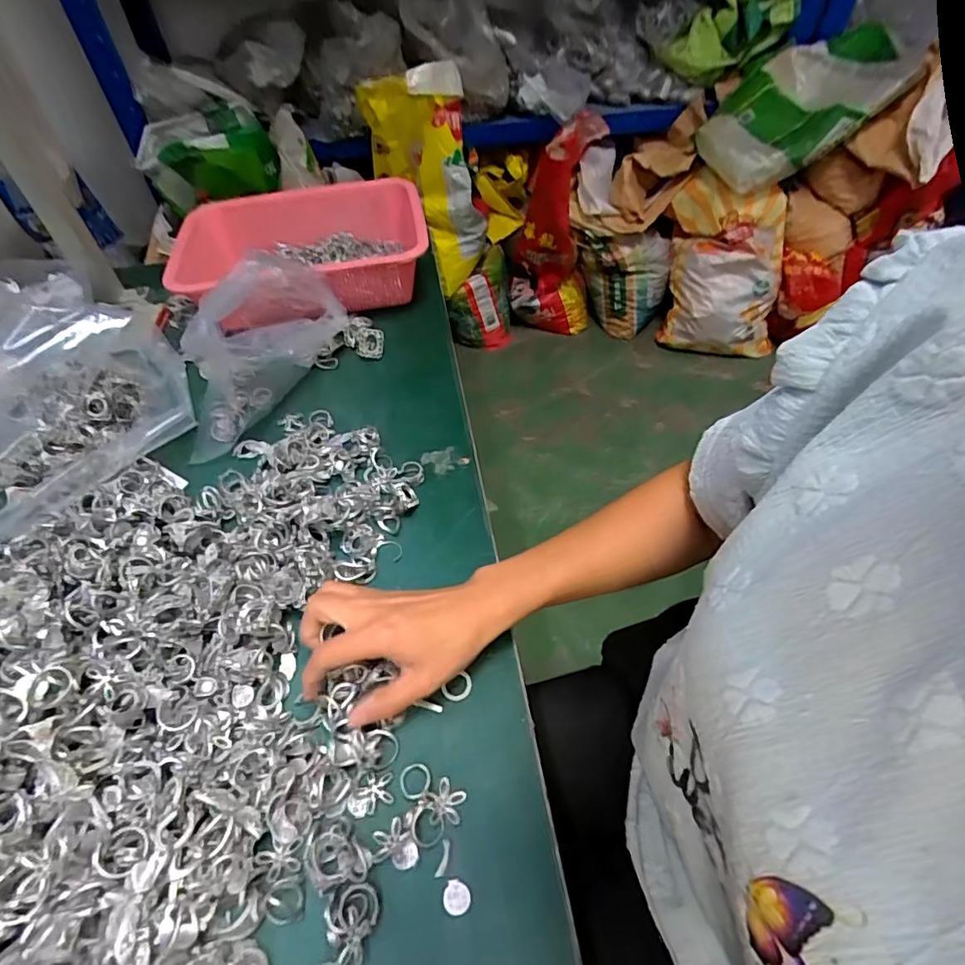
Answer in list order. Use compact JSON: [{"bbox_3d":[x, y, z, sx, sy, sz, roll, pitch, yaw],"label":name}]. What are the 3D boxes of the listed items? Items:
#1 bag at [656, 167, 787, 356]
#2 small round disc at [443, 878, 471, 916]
[{"bbox_3d":[0.760,-0.666,1.655,0.322,0.515,0.158,0,20,5],"label":"bag"},{"bbox_3d":[-0.014,0.236,0.302,0.015,0.004,0.015,-1,50,1],"label":"small round disc"}]

